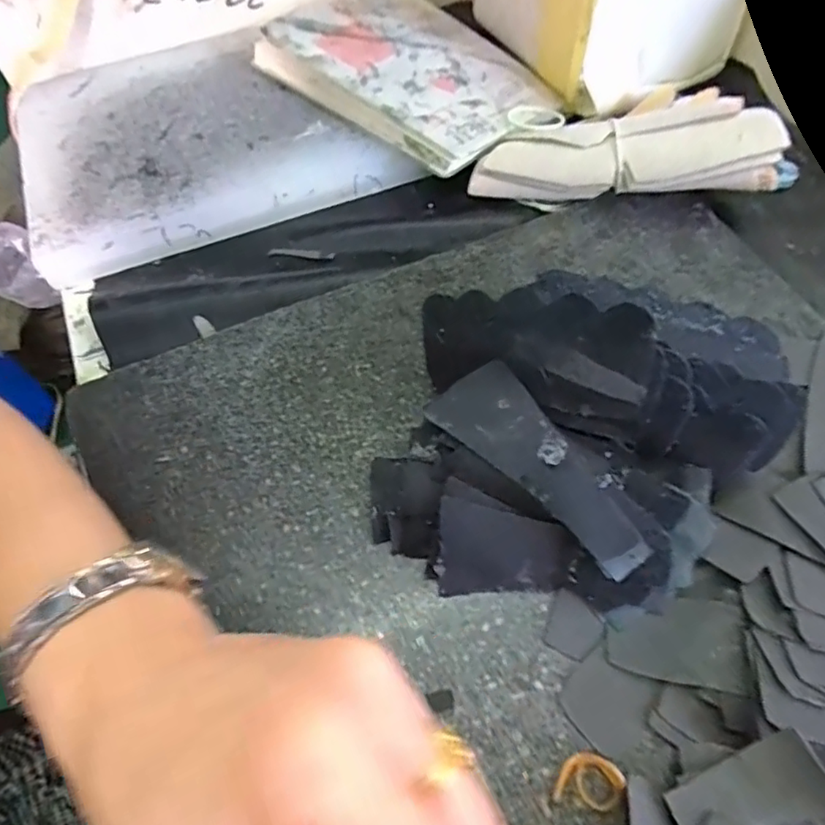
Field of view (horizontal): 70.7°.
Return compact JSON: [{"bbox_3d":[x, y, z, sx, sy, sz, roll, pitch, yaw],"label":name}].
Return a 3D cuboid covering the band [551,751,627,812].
[{"bbox_3d":[0.066,0.139,0.219,0.024,0.008,0.018,8,62,7],"label":"band"}]

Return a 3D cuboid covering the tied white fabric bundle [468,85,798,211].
[{"bbox_3d":[0.130,-0.161,0.362,0.178,0.044,0.059,2,60,21],"label":"tied white fabric bundle"}]

